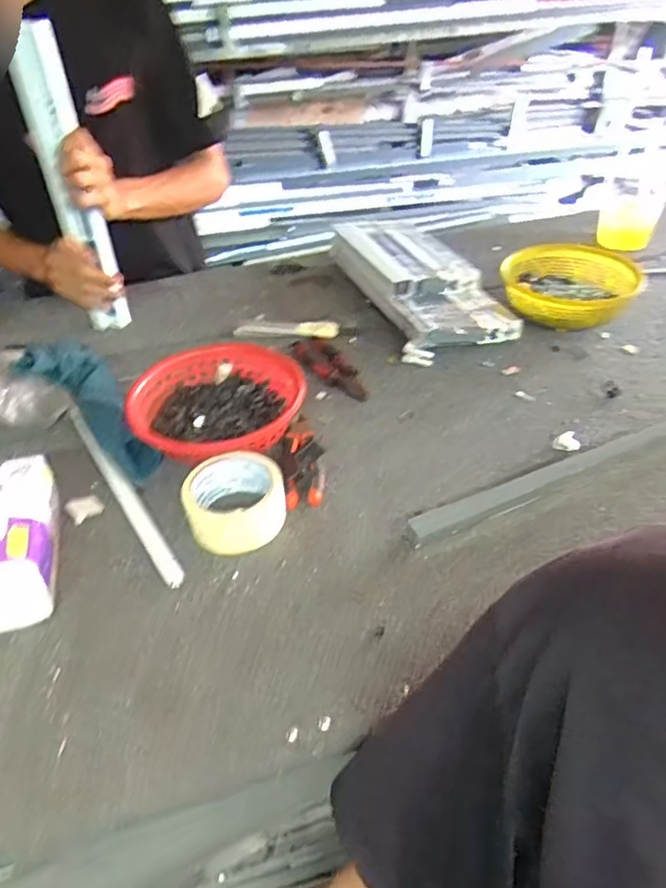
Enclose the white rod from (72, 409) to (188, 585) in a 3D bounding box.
[{"bbox_3d":[-0.231,0.044,0.656,0.020,0.014,0.314,-25,46,-25],"label":"white rod"}]

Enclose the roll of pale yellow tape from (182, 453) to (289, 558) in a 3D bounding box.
[{"bbox_3d":[-0.100,0.056,0.604,0.094,0.044,0.092,-1,41,1],"label":"roll of pale yellow tape"}]

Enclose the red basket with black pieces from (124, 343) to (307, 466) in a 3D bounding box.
[{"bbox_3d":[-0.132,-0.043,0.695,0.180,0.064,0.184,-5,41,-4],"label":"red basket with black pieces"}]

